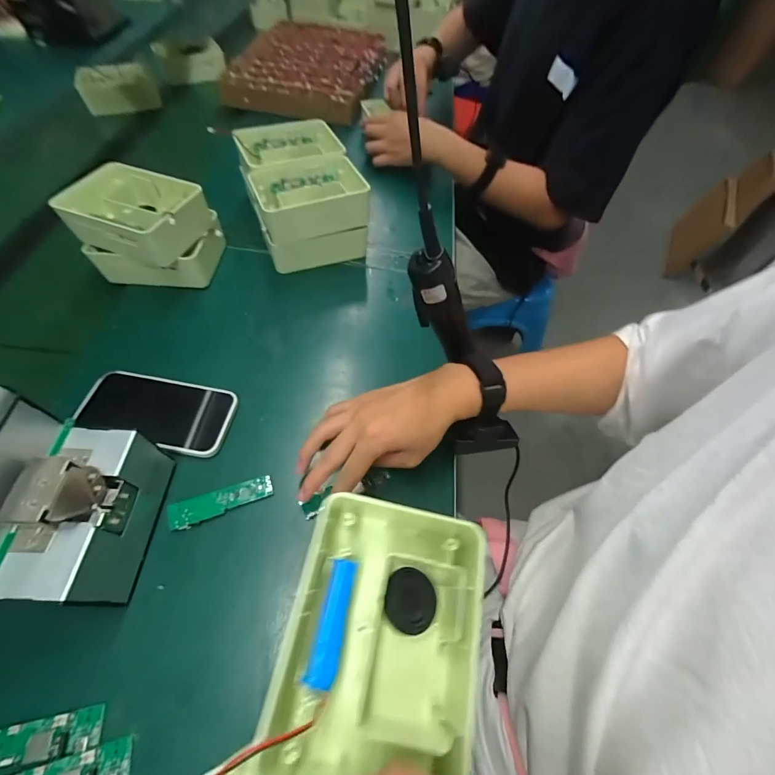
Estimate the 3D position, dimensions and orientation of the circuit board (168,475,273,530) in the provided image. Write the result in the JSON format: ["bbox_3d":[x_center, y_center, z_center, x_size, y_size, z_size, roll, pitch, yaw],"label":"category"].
[{"bbox_3d":[-0.157,0.109,0.347,0.091,0.004,0.025,-14,70,-16],"label":"circuit board"}]

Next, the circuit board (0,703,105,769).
[{"bbox_3d":[-0.252,0.248,0.253,0.091,0.004,0.024,-5,56,-12],"label":"circuit board"}]

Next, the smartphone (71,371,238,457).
[{"bbox_3d":[-0.240,0.025,0.383,0.145,0.010,0.075,12,56,-2],"label":"smartphone"}]

